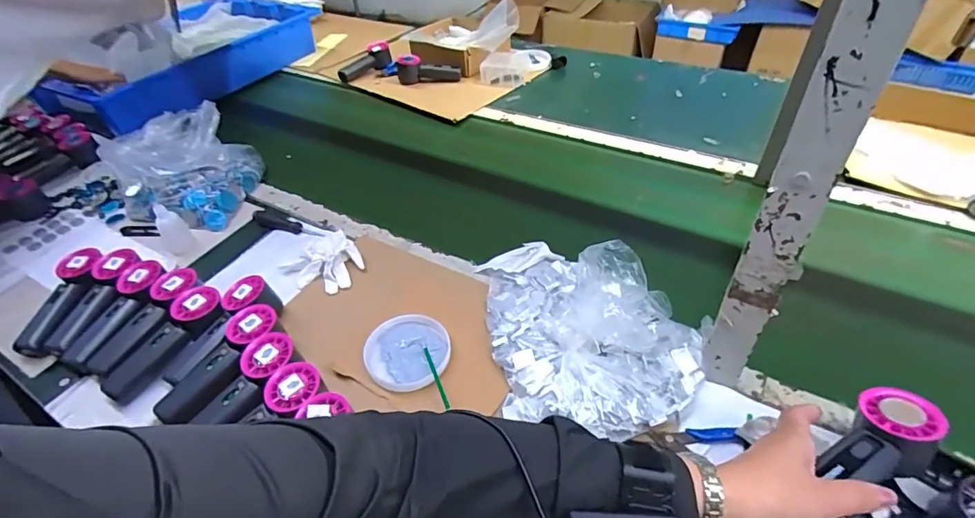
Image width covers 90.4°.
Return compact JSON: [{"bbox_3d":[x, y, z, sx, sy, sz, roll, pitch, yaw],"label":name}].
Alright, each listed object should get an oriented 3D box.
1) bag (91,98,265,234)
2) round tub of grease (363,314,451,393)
[{"bbox_3d":[-0.536,-0.169,0.859,0.221,0.105,0.298,-33,50,-29],"label":"bag"},{"bbox_3d":[-0.094,0.108,0.581,0.094,0.023,0.097,-2,42,2],"label":"round tub of grease"}]

